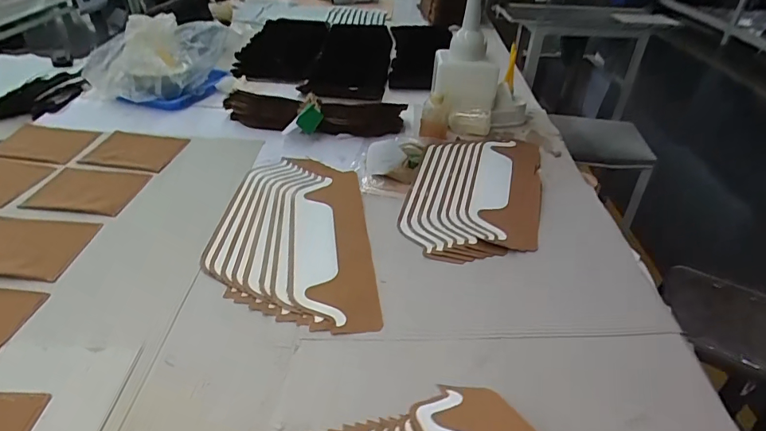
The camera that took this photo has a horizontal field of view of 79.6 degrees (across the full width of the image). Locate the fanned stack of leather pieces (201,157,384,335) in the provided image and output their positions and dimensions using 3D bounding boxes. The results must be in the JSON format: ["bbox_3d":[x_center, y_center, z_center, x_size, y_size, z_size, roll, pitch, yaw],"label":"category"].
[{"bbox_3d":[-0.159,0.014,0.814,0.259,0.023,0.463,-2,36,-8],"label":"fanned stack of leather pieces"}]

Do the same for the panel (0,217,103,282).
[{"bbox_3d":[-0.569,0.049,0.737,0.180,0.010,0.139,4,36,0],"label":"panel"}]

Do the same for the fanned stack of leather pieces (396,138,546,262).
[{"bbox_3d":[0.194,-0.062,0.945,0.254,0.046,0.474,15,36,8],"label":"fanned stack of leather pieces"}]

